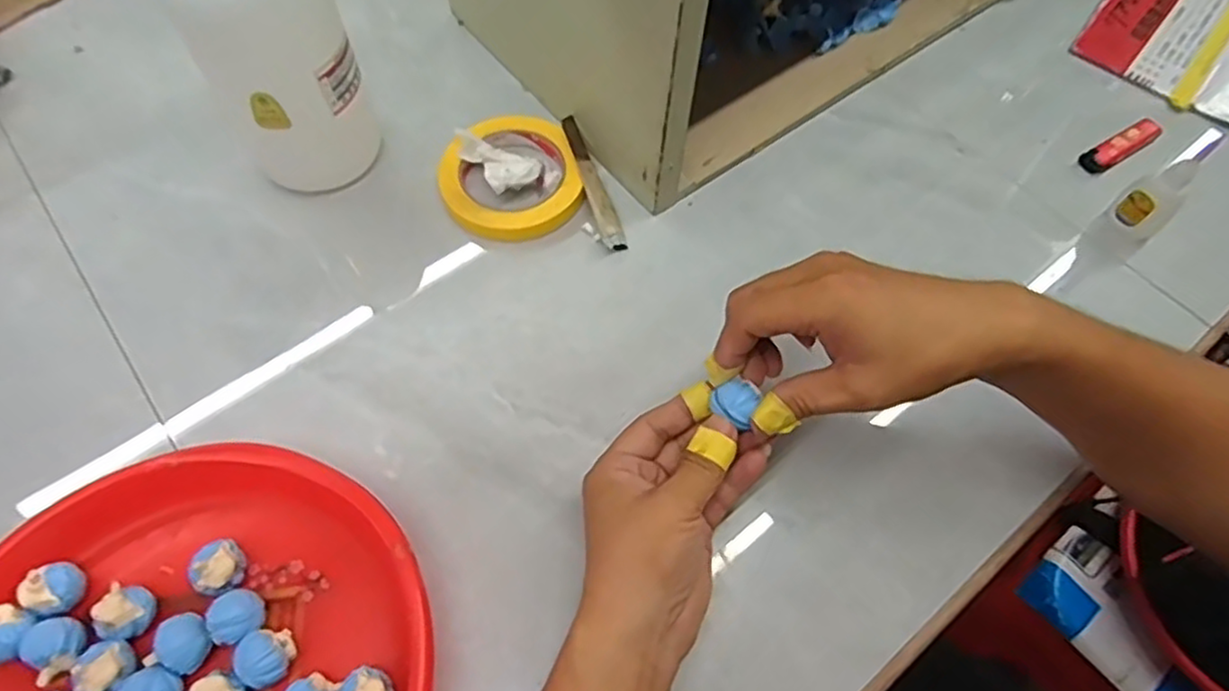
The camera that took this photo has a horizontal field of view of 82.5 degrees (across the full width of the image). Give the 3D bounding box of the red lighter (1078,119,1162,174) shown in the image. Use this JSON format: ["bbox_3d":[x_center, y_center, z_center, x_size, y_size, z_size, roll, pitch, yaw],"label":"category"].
[{"bbox_3d":[0.410,-0.161,0.563,0.075,0.011,0.022,-26,68,-15],"label":"red lighter"}]

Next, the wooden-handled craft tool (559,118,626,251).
[{"bbox_3d":[-0.016,-0.122,0.525,0.018,0.018,0.115,-16,66,-10],"label":"wooden-handled craft tool"}]

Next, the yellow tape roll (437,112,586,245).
[{"bbox_3d":[-0.080,-0.127,0.530,0.102,0.019,0.107,1,64,-2],"label":"yellow tape roll"}]

